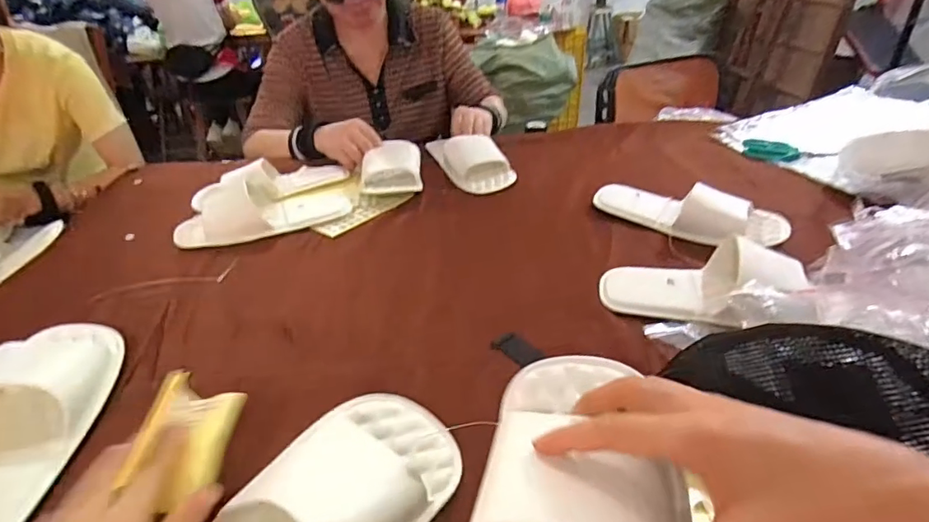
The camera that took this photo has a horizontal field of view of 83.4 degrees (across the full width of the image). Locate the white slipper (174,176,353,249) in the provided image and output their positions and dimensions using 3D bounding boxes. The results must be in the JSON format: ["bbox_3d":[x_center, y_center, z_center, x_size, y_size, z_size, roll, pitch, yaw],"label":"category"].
[{"bbox_3d":[-0.277,-0.076,0.718,0.232,0.052,0.084,-17,35,-22],"label":"white slipper"}]

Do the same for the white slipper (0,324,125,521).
[{"bbox_3d":[-0.359,0.128,0.411,0.100,0.055,0.253,-7,32,-7],"label":"white slipper"}]

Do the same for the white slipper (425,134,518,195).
[{"bbox_3d":[0.008,-0.176,0.863,0.094,0.056,0.202,-12,33,-15],"label":"white slipper"}]

